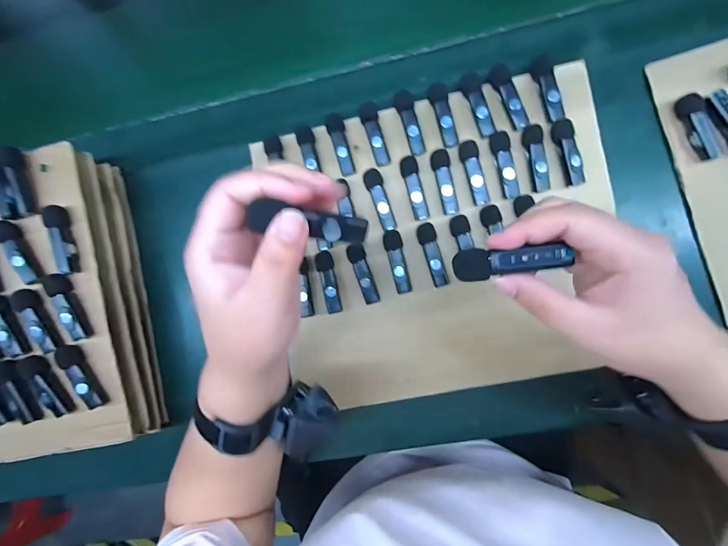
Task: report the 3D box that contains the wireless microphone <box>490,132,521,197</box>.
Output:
[{"bbox_3d":[0.139,-0.106,0.332,0.019,0.010,0.065,-9,85,6],"label":"wireless microphone"}]

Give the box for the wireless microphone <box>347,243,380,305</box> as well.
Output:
[{"bbox_3d":[0.000,0.001,0.355,0.018,0.022,0.063,-17,84,6],"label":"wireless microphone"}]

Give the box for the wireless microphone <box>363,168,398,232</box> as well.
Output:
[{"bbox_3d":[0.017,-0.075,0.352,0.018,0.016,0.064,-16,84,6],"label":"wireless microphone"}]

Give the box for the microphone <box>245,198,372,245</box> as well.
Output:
[{"bbox_3d":[-0.027,-0.026,0.177,0.061,0.009,0.015,7,92,-19],"label":"microphone"}]

